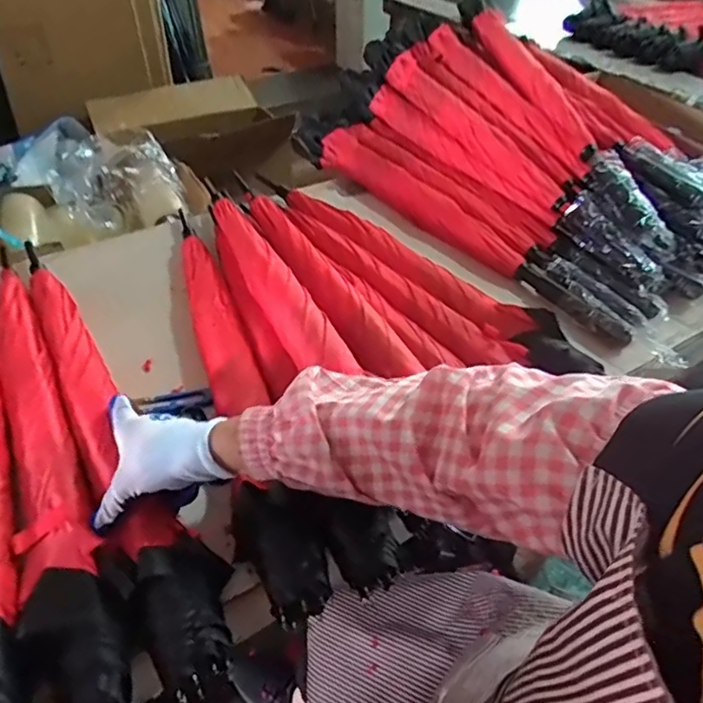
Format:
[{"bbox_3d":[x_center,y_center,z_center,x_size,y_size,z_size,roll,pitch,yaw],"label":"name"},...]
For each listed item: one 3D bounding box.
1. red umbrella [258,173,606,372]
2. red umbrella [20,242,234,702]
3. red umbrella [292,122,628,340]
[{"bbox_3d":[0.062,-0.137,0.793,0.068,0.045,0.636,-32,53,-27],"label":"red umbrella"},{"bbox_3d":[-0.258,0.068,0.571,0.068,0.053,0.579,-27,51,-23],"label":"red umbrella"},{"bbox_3d":[0.142,-0.235,0.926,0.066,0.067,0.738,-30,52,-25],"label":"red umbrella"}]

